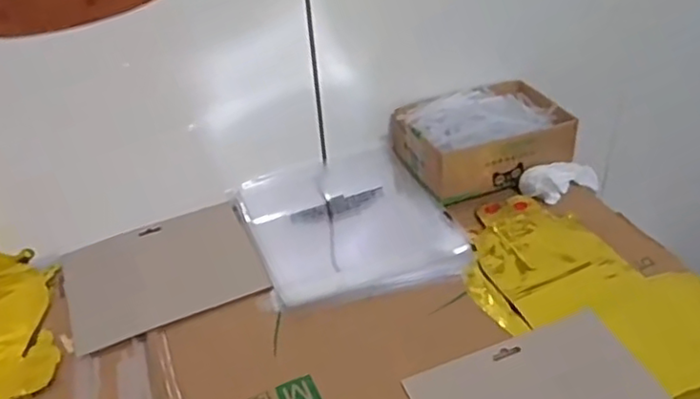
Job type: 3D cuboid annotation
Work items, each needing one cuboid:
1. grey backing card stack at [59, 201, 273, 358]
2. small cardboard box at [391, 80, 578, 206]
[{"bbox_3d":[-0.200,0.076,0.689,0.194,0.008,0.157,-19,41,-18],"label":"grey backing card stack"},{"bbox_3d":[0.161,-0.079,0.772,0.192,0.076,0.135,-16,40,-15],"label":"small cardboard box"}]

